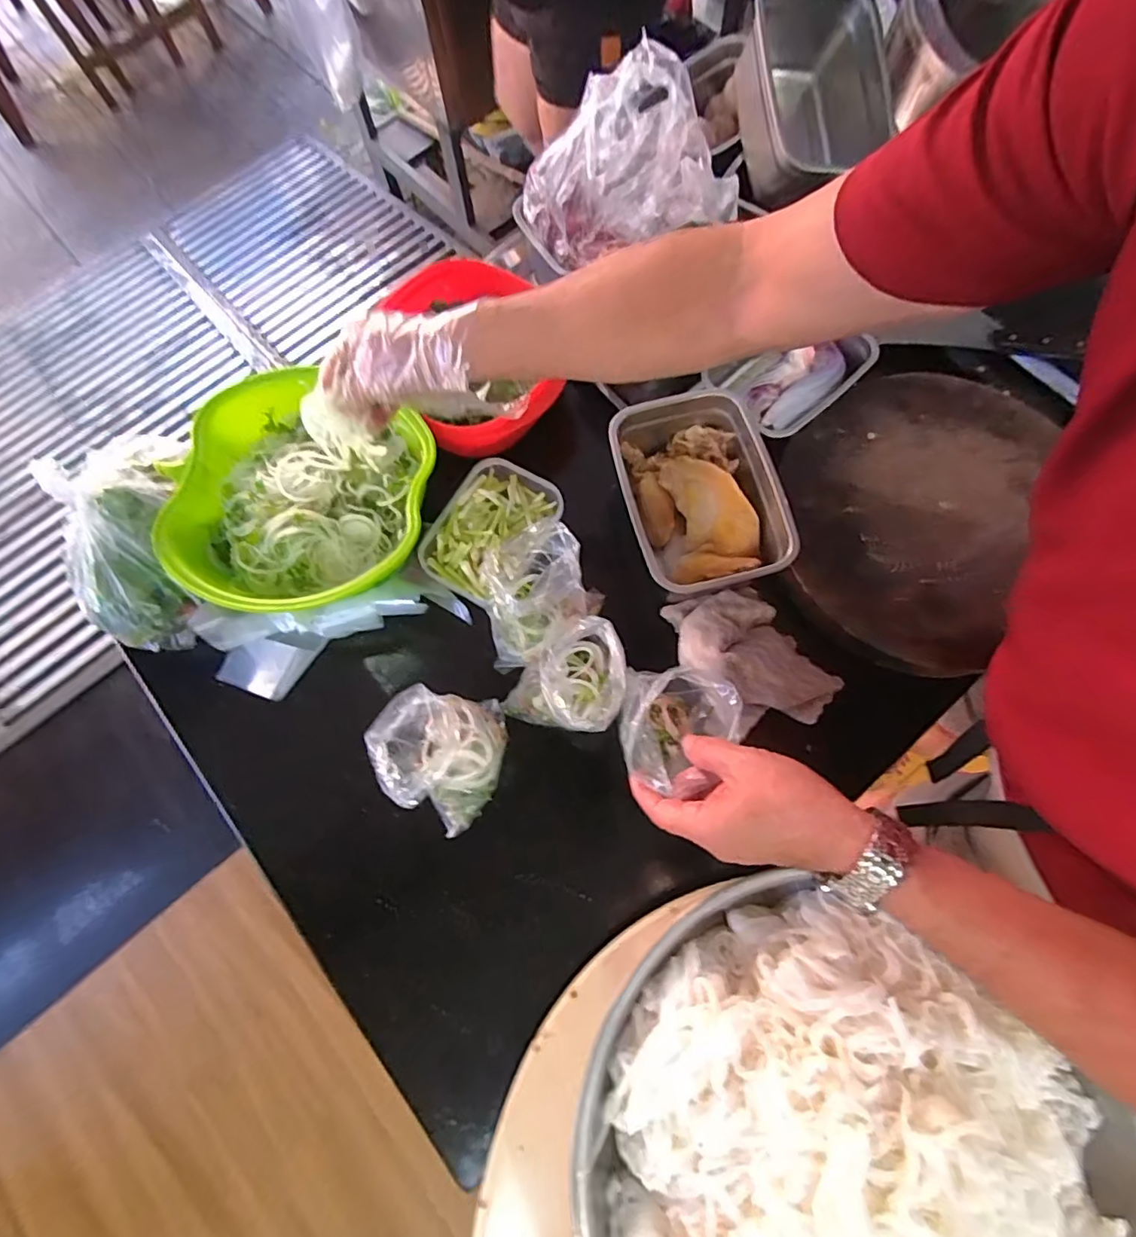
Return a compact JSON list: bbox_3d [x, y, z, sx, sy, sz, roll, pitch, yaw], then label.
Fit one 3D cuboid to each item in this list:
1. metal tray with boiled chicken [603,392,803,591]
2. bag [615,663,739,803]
[{"bbox_3d":[0.137,-0.125,0.610,0.150,0.085,0.211,-11,73,-2],"label":"metal tray with boiled chicken"},{"bbox_3d":[0.090,0.101,0.484,0.090,0.139,0.094,11,72,1],"label":"bag"}]

